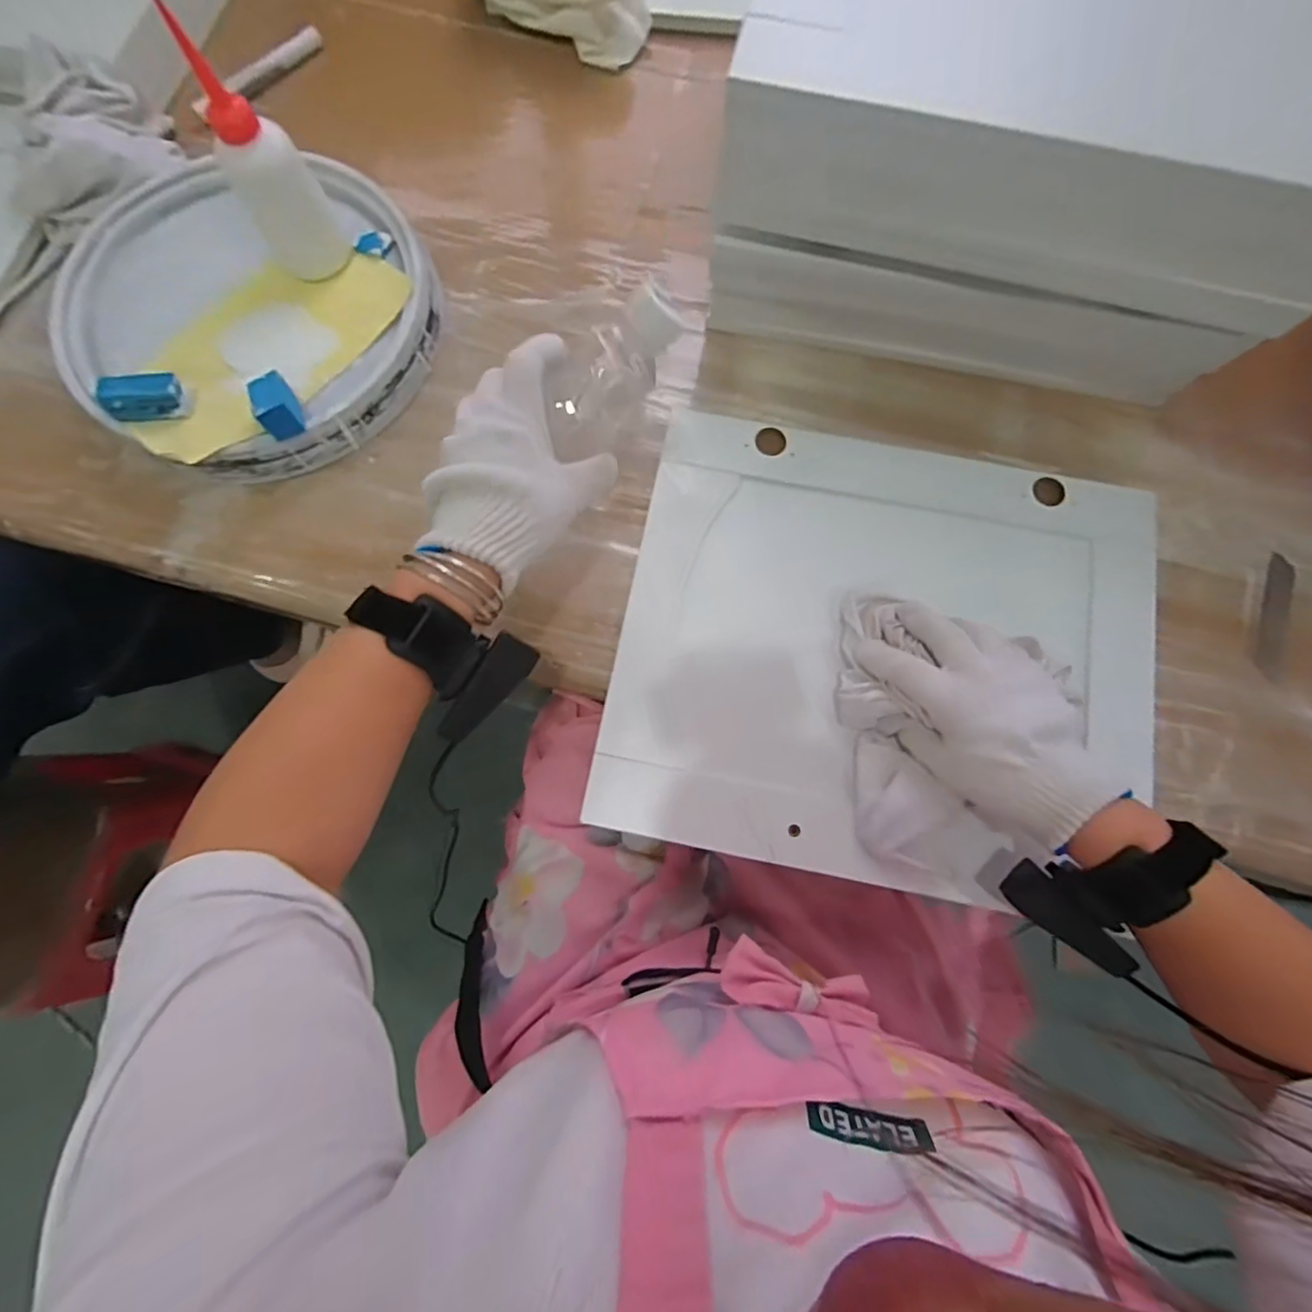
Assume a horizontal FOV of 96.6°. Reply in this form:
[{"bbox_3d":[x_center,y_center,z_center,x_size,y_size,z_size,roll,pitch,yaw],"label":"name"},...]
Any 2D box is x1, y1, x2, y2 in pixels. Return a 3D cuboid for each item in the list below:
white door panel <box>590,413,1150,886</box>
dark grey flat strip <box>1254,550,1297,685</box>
[{"bbox_3d":[0.171,-0.010,0.437,0.380,0.022,0.328,10,77,3],"label":"white door panel"},{"bbox_3d":[0.483,-0.031,0.455,0.027,0.004,0.100,18,80,0],"label":"dark grey flat strip"}]

